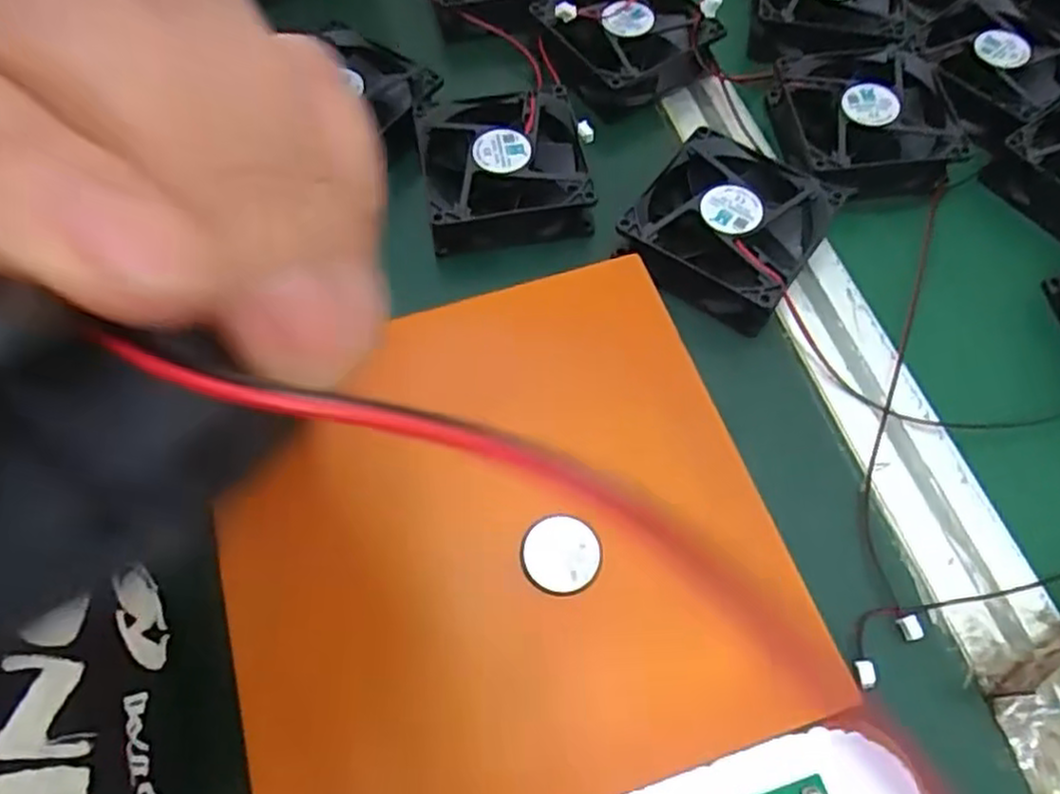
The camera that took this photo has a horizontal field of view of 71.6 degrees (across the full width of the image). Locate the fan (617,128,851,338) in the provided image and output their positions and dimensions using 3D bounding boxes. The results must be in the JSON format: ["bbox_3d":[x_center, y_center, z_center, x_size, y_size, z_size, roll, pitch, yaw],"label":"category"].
[{"bbox_3d":[0.091,-0.079,0.350,0.080,0.028,0.083,32,65,17],"label":"fan"}]

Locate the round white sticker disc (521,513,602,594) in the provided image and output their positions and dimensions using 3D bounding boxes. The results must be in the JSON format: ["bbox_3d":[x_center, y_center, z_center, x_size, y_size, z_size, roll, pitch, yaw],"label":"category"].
[{"bbox_3d":[0.012,0.058,0.270,0.027,0.004,0.027,1,73,-4],"label":"round white sticker disc"}]

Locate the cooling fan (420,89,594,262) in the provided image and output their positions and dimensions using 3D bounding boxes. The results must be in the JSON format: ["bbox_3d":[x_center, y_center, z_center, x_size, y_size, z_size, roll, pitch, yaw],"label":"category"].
[{"bbox_3d":[-0.014,-0.116,0.370,0.078,0.028,0.080,-9,61,-5],"label":"cooling fan"}]

